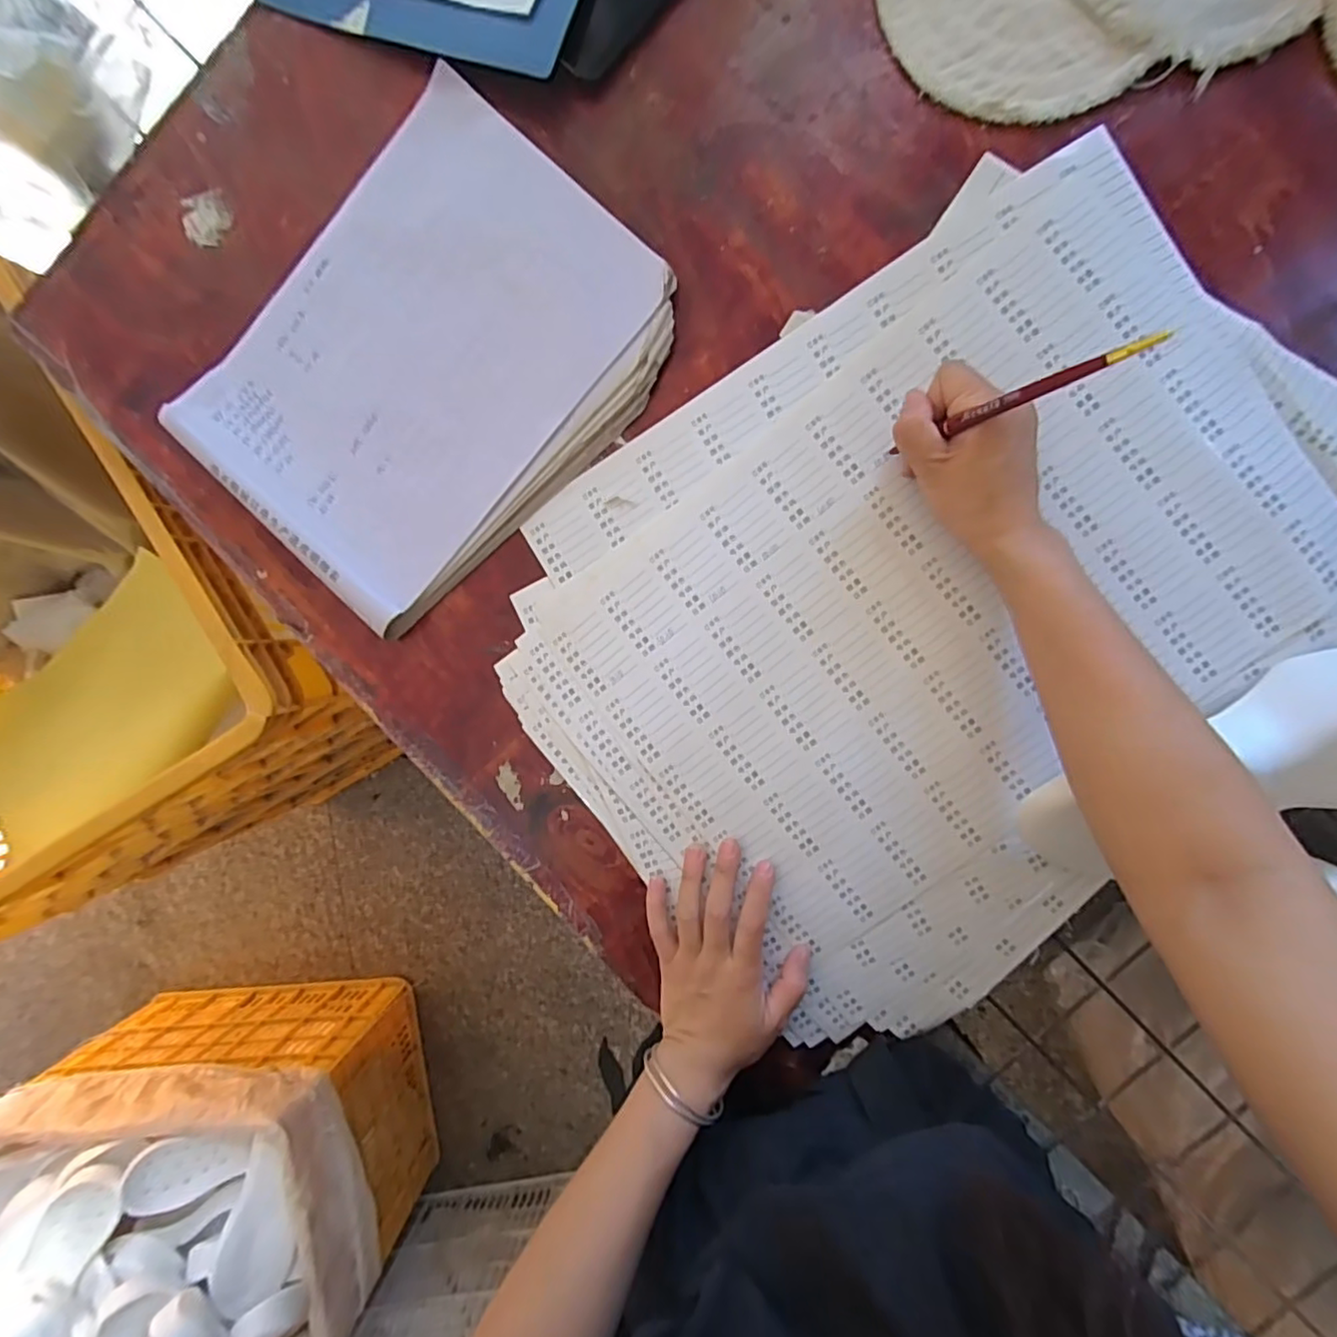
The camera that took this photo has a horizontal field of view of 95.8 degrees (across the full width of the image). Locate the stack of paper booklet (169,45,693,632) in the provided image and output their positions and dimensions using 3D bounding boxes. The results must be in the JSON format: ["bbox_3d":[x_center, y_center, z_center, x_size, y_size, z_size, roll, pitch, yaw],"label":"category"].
[{"bbox_3d":[-0.165,-0.206,0.410,0.303,0.031,0.232,-44,90,8],"label":"stack of paper booklet"}]

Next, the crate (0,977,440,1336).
[{"bbox_3d":[-0.869,0.951,1.125,0.641,0.578,0.462,-6,94,6],"label":"crate"}]

